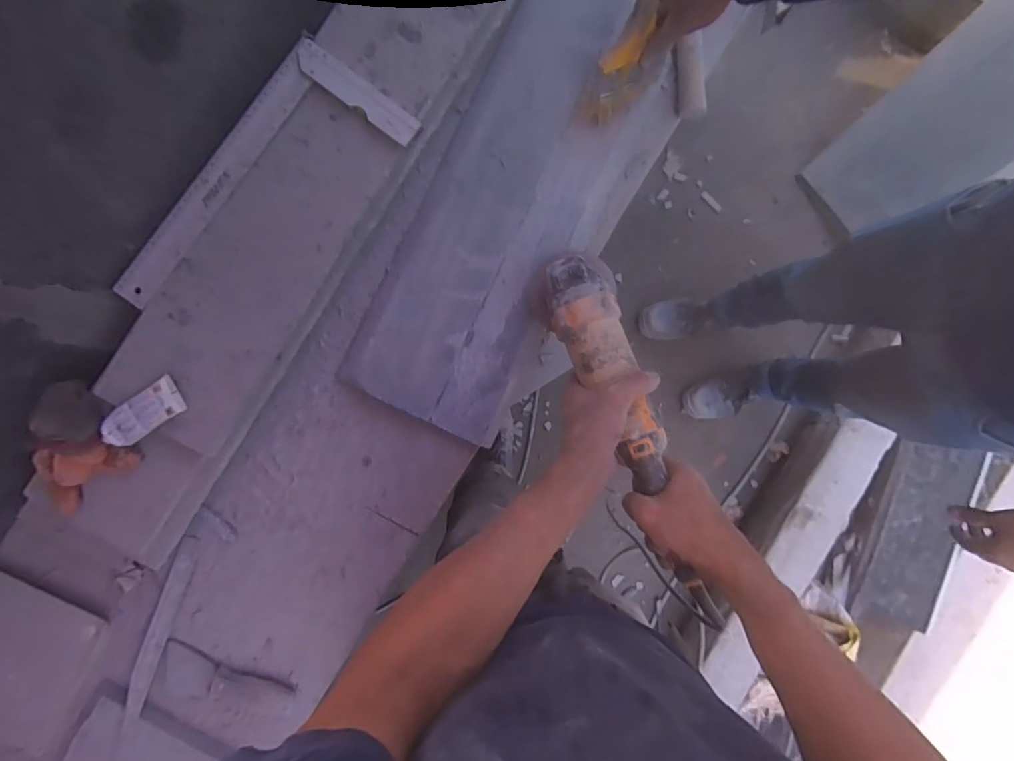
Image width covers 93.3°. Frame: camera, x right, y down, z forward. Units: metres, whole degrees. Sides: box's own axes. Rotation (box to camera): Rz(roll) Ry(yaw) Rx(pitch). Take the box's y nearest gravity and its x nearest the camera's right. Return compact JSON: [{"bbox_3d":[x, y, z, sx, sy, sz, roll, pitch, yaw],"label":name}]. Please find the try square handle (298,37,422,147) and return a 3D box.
[{"bbox_3d":[-0.168,-0.322,0.536,0.155,0.011,0.033,35,87,1],"label":"try square handle"}]

